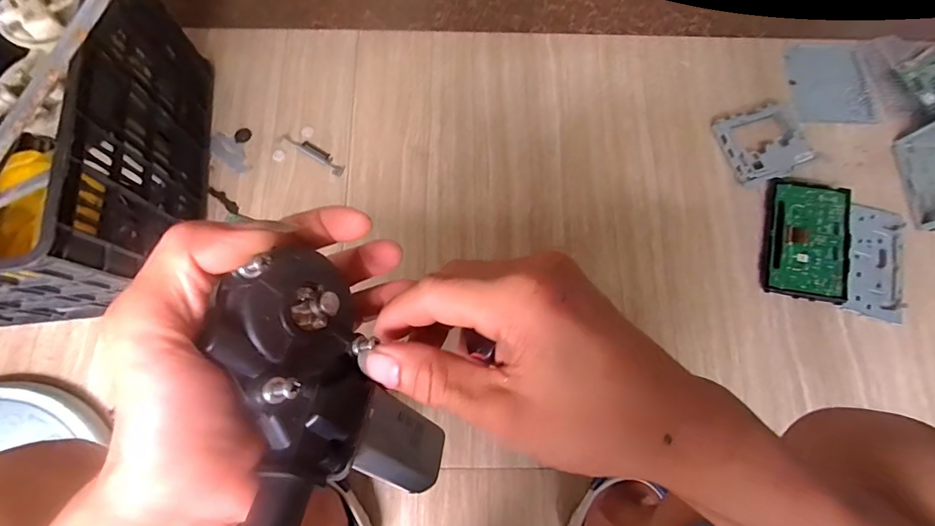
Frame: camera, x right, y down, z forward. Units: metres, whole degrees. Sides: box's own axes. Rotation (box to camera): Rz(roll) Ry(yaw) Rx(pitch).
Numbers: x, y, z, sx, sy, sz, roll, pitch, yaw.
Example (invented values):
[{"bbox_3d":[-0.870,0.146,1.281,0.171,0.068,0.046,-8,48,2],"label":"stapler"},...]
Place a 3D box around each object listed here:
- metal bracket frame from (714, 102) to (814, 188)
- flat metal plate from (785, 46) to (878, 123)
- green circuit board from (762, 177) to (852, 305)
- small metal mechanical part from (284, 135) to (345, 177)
[{"bbox_3d":[0.506,-0.202,0.748,0.130,0.031,0.126,-16,75,-2],"label":"metal bracket frame"},{"bbox_3d":[0.645,-0.319,0.784,0.117,0.007,0.155,-5,79,8],"label":"flat metal plate"},{"bbox_3d":[0.539,-0.037,0.697,0.112,0.022,0.192,5,76,26],"label":"green circuit board"},{"bbox_3d":[-0.269,-0.195,0.778,0.131,0.006,0.025,36,79,10],"label":"small metal mechanical part"}]

